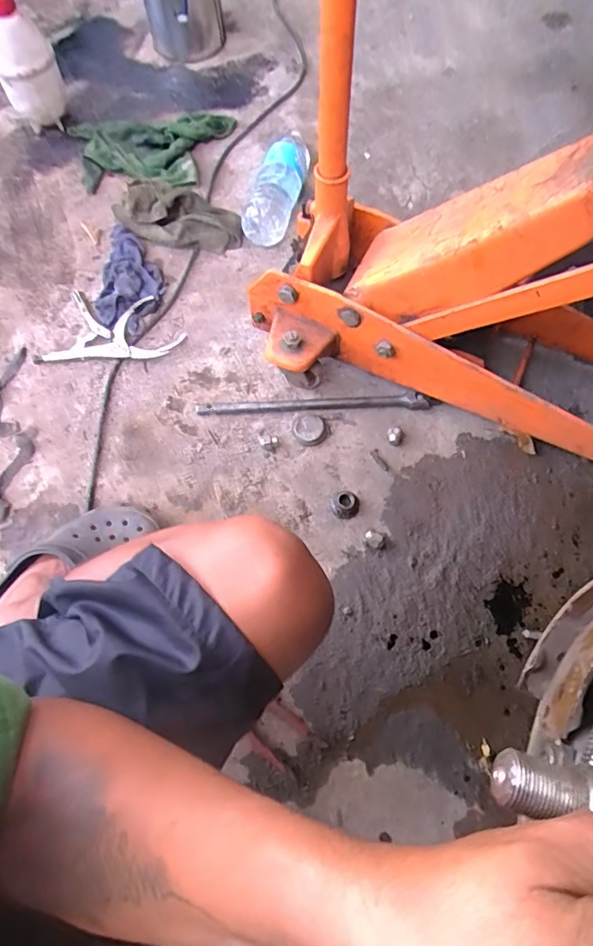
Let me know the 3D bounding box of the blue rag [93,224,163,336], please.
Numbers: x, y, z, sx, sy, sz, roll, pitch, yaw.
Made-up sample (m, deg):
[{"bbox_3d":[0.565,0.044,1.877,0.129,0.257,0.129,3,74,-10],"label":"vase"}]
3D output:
[{"bbox_3d":[-0.284,-0.337,0.887,0.105,0.032,0.226,1,68,1],"label":"blue rag"}]

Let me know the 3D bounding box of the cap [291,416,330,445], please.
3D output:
[{"bbox_3d":[0.022,-0.066,0.779,0.054,0.013,0.047,-14,69,-5],"label":"cap"}]

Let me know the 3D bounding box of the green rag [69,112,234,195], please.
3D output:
[{"bbox_3d":[-0.271,-0.623,0.987,0.318,0.069,0.215,-10,68,-4],"label":"green rag"}]

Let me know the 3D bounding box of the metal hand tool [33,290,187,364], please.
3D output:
[{"bbox_3d":[-0.305,-0.245,0.852,0.238,0.030,0.128,-3,74,1],"label":"metal hand tool"}]

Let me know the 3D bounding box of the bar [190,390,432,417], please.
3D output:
[{"bbox_3d":[0.024,-0.108,0.803,0.356,0.020,0.025,-1,68,0],"label":"bar"}]

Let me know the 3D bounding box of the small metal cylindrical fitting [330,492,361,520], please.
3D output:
[{"bbox_3d":[0.072,0.043,0.735,0.039,0.029,0.039,0,68,0],"label":"small metal cylindrical fitting"}]

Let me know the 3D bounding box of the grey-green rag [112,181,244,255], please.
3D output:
[{"bbox_3d":[-0.214,-0.459,0.926,0.236,0.062,0.110,6,68,3],"label":"grey-green rag"}]

